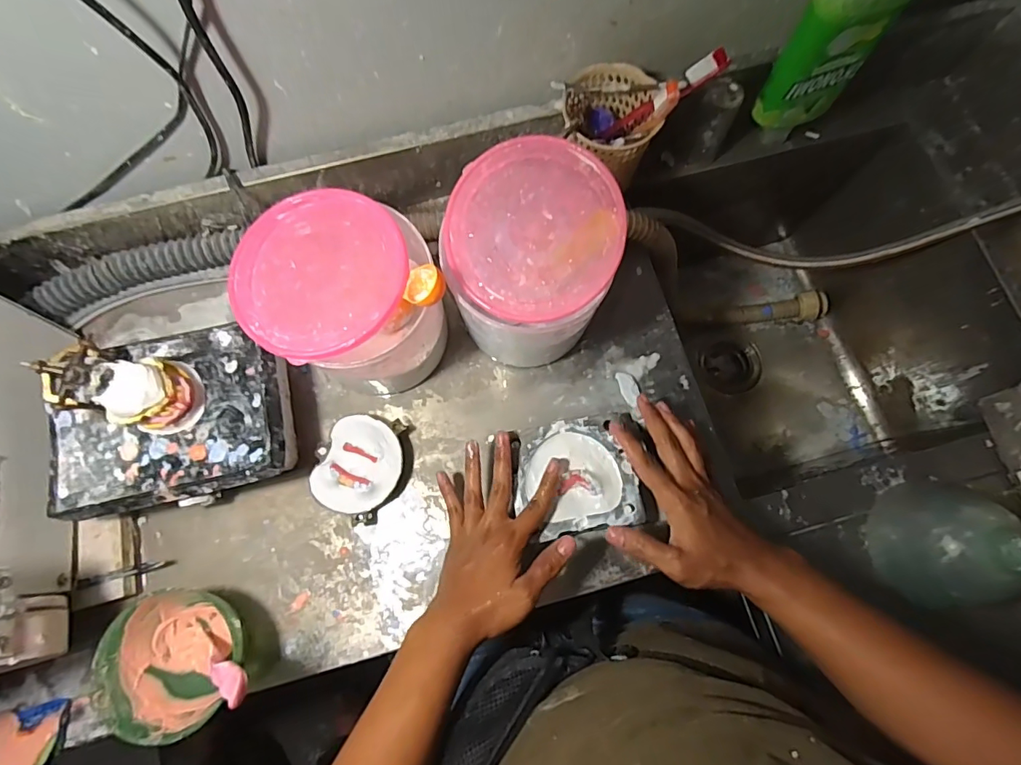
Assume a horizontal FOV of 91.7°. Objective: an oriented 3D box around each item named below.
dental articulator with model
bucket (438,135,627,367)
[{"bbox_3d":[-0.354,0.003,0.459,0.113,0.059,0.072,16,76,4],"label":"dental articulator with model"},{"bbox_3d":[0.018,-0.110,0.505,0.154,0.194,0.159,0,76,0],"label":"bucket"}]

